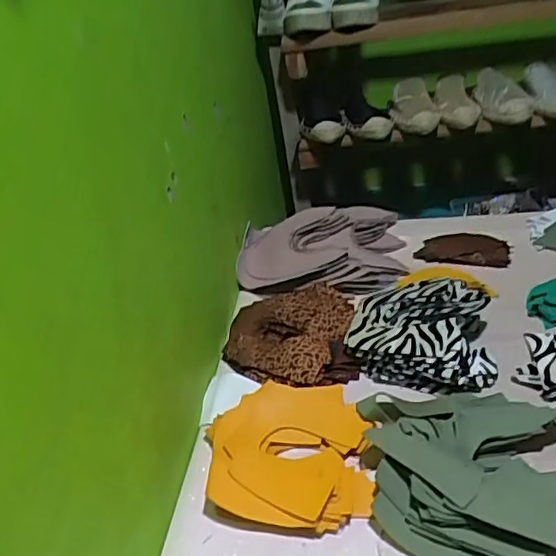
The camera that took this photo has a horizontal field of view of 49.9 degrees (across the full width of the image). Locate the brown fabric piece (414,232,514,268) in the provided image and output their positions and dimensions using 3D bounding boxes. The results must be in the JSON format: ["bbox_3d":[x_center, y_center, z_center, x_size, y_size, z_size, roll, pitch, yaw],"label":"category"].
[{"bbox_3d":[0.298,-0.052,0.962,0.143,0.008,0.103,0,33,15],"label":"brown fabric piece"}]

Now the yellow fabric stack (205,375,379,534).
[{"bbox_3d":[0.013,0.185,0.656,0.169,0.030,0.188,-3,32,9],"label":"yellow fabric stack"}]

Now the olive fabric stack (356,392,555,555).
[{"bbox_3d":[0.190,0.185,0.598,0.201,0.044,0.218,-5,32,7],"label":"olive fabric stack"}]

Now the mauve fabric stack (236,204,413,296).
[{"bbox_3d":[0.068,-0.055,0.956,0.266,0.054,0.194,-3,35,4],"label":"mauve fabric stack"}]

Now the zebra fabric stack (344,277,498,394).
[{"bbox_3d":[0.182,0.063,0.762,0.177,0.051,0.166,1,33,16],"label":"zebra fabric stack"}]

